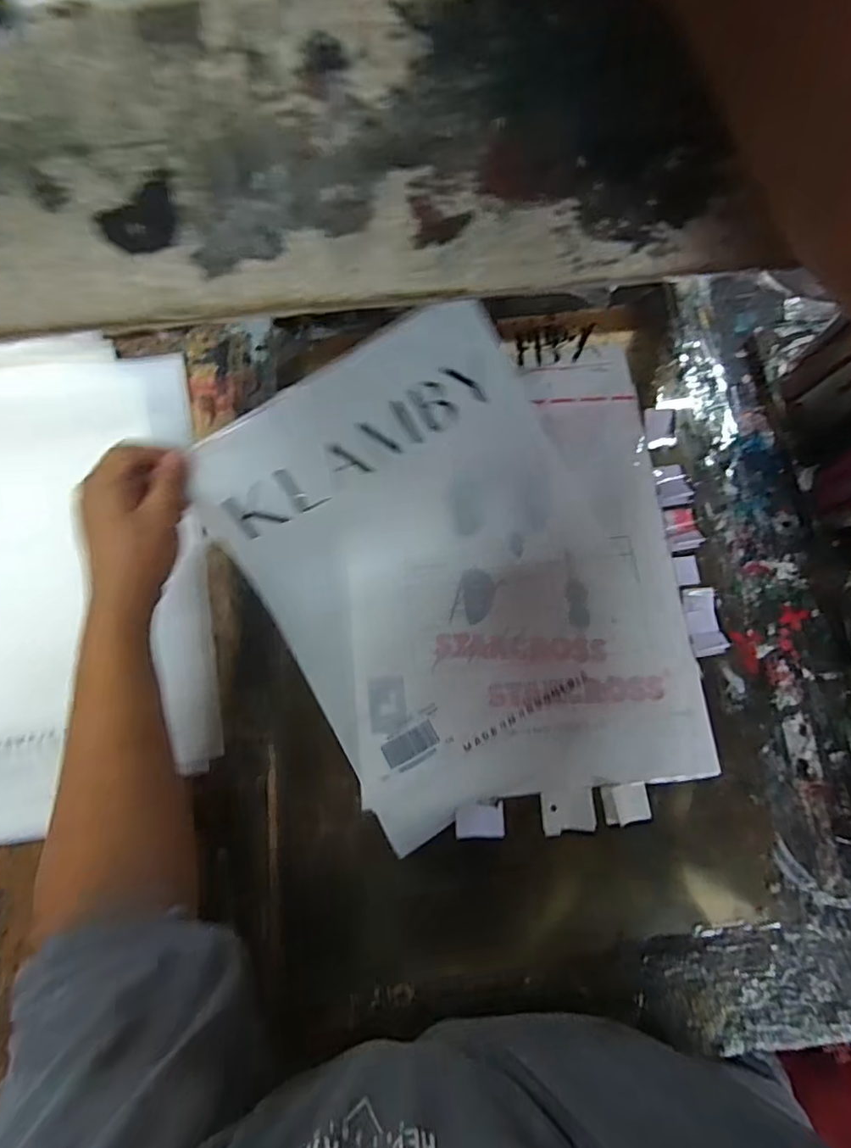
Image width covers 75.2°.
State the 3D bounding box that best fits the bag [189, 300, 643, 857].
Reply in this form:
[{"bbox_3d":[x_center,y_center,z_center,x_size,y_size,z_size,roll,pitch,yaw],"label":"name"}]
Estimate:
[{"bbox_3d":[0.013,-0.007,0.467,0.289,0.083,0.367,-31,78,-9],"label":"bag"}]

